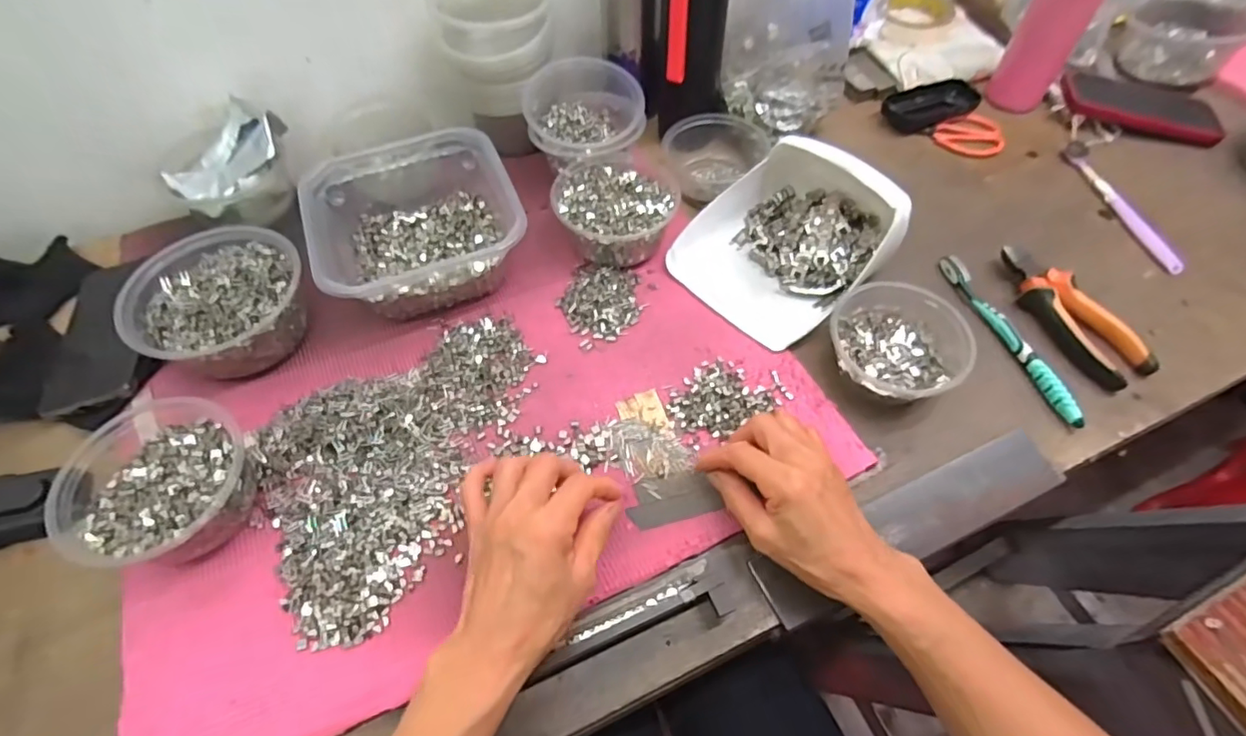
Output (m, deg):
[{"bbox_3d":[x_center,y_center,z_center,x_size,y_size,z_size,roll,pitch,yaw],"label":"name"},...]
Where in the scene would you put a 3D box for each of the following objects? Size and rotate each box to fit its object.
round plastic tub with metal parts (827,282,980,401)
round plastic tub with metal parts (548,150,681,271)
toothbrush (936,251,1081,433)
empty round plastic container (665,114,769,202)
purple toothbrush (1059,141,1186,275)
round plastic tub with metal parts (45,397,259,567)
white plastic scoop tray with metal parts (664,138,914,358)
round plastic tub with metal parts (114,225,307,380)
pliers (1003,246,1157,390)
[{"bbox_3d":[0.220,-0.016,0.473,0.100,0.048,0.108,0,58,1],"label":"round plastic tub with metal parts"},{"bbox_3d":[-0.007,-0.154,0.553,0.114,0.052,0.125,0,58,1],"label":"round plastic tub with metal parts"},{"bbox_3d":[0.337,-0.033,0.502,0.016,0.015,0.184,-15,57,-8],"label":"toothbrush"},{"bbox_3d":[0.092,-0.226,0.617,0.091,0.045,0.107,30,63,17],"label":"empty round plastic container"},{"bbox_3d":[0.514,-0.172,0.599,0.020,0.012,0.187,-8,57,-4],"label":"purple toothbrush"},{"bbox_3d":[-0.317,0.083,0.406,0.113,0.060,0.109,-1,57,1],"label":"round plastic tub with metal parts"},{"bbox_3d":[0.149,-0.122,0.520,0.172,0.078,0.155,-39,66,-20],"label":"white plastic scoop tray with metal parts"},{"bbox_3d":[-0.329,-0.051,0.485,0.113,0.067,0.134,37,66,21],"label":"round plastic tub with metal parts"},{"bbox_3d":[0.393,-0.050,0.511,0.052,0.022,0.150,-20,58,-11],"label":"pliers"}]

